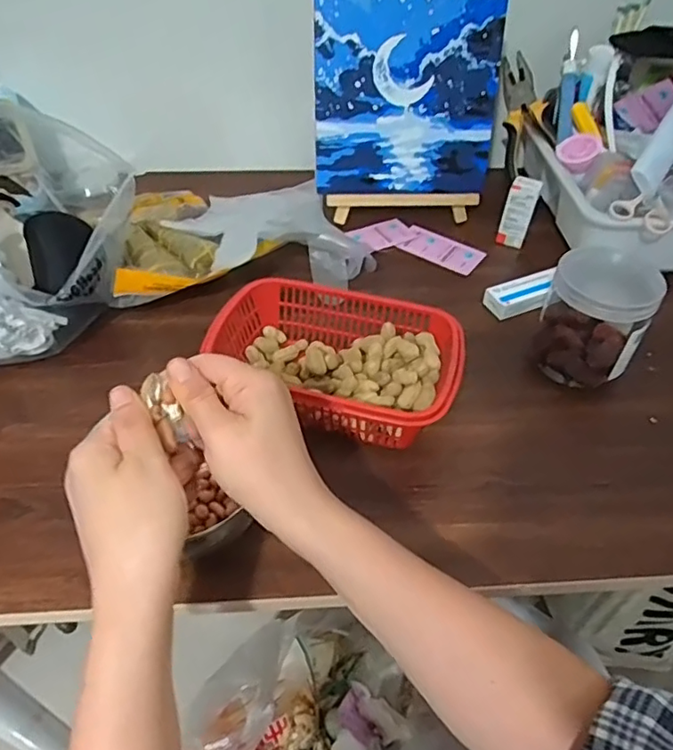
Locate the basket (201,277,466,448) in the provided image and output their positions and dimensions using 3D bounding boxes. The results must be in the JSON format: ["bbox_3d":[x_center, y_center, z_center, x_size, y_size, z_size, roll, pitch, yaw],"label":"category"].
[{"bbox_3d":[0.001,-0.008,0.490,0.195,0.064,0.130,13,46,9],"label":"basket"}]

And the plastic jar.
[{"bbox_3d":[0.223,-0.045,0.506,0.082,0.108,0.074,28,50,22],"label":"plastic jar"}]

